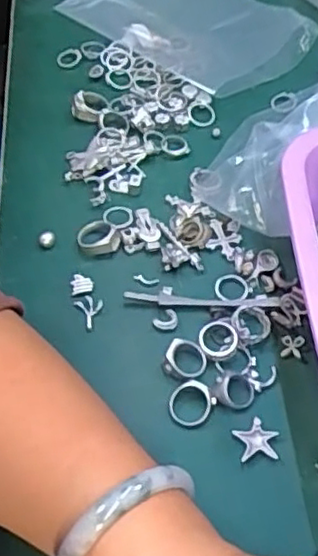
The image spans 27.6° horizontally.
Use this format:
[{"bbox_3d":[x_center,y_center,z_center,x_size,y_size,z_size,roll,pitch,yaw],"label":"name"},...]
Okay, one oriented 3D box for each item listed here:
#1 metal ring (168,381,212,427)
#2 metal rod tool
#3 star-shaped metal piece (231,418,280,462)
[{"bbox_3d":[0.017,0.070,0.363,0.024,0.007,0.025,0,55,0],"label":"metal ring"},{"bbox_3d":[0.027,0.013,0.406,0.095,0.004,0.013,5,55,3],"label":"metal rod tool"},{"bbox_3d":[0.053,0.089,0.355,0.024,0.005,0.022,-4,55,-3],"label":"star-shaped metal piece"}]

